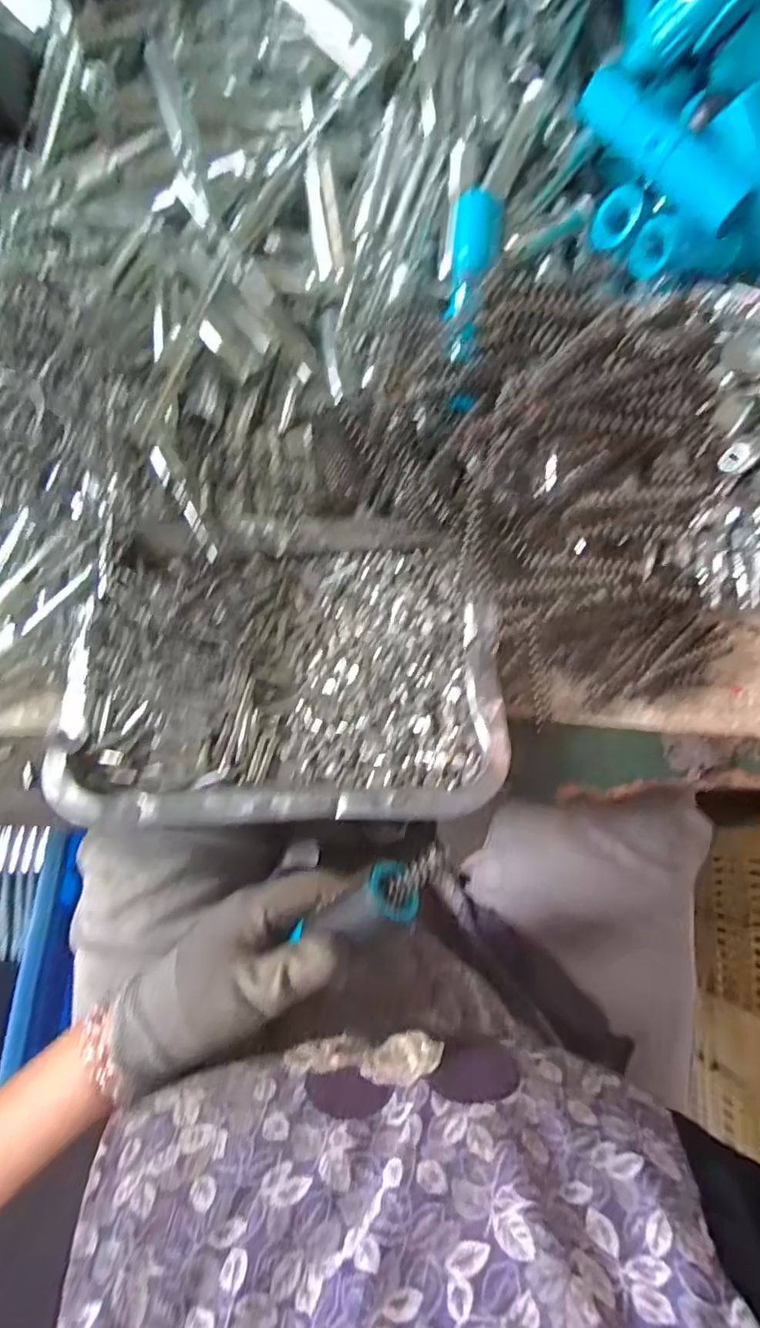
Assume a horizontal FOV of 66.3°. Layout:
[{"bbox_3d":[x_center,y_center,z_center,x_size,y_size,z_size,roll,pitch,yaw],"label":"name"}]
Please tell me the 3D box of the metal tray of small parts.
[{"bbox_3d":[-0.055,-0.002,0.348,0.244,0.030,0.185,0,73,0],"label":"metal tray of small parts"}]

